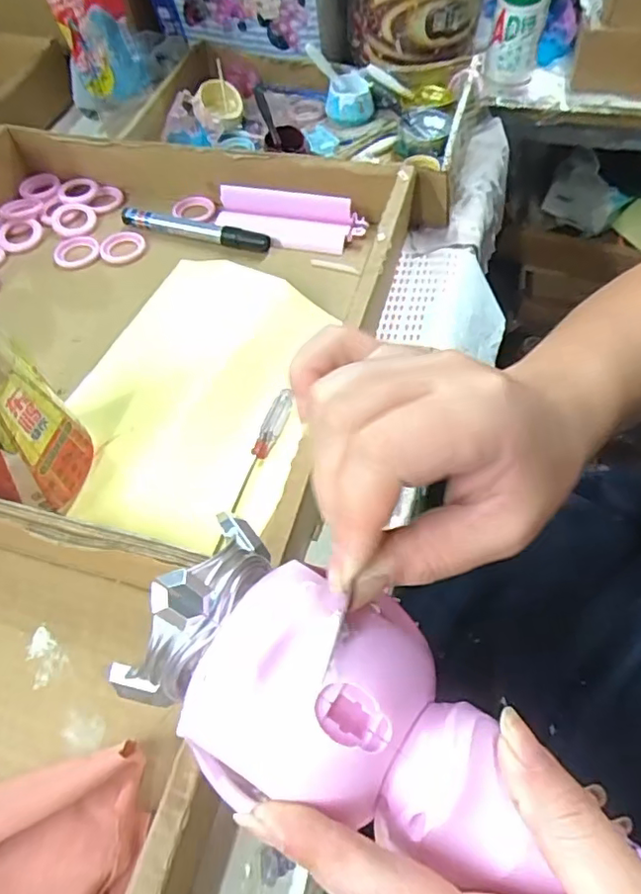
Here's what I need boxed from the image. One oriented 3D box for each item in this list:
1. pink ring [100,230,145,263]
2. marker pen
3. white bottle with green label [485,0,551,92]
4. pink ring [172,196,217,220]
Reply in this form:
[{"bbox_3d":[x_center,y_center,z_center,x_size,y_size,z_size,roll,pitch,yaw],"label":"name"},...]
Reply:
[{"bbox_3d":[-0.166,-0.169,0.477,0.036,0.006,0.035,-1,57,2],"label":"pink ring"},{"bbox_3d":[-0.106,-0.182,0.478,0.134,0.014,0.017,17,60,13],"label":"marker pen"},{"bbox_3d":[0.193,-0.425,0.539,0.050,0.144,0.044,14,59,12],"label":"white bottle with green label"},{"bbox_3d":[-0.112,-0.209,0.501,0.040,0.007,0.030,4,58,5],"label":"pink ring"}]

